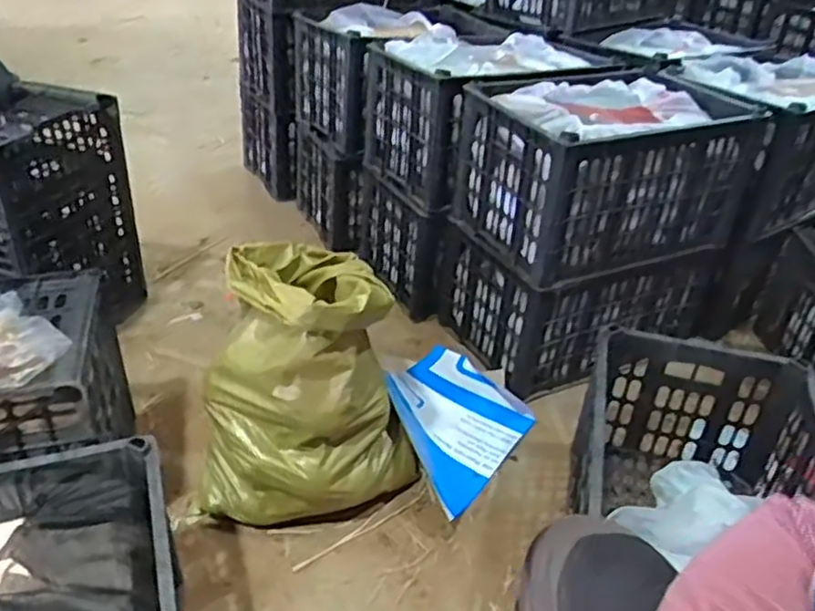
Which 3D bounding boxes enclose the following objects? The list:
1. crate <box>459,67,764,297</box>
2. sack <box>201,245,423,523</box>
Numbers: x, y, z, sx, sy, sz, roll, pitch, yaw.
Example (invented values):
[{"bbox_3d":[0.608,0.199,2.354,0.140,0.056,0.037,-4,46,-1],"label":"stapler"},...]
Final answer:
[{"bbox_3d":[0.441,-0.285,1.488,0.621,0.312,0.344,-10,37,-22],"label":"crate"},{"bbox_3d":[-0.167,0.101,1.158,0.343,0.381,0.326,-2,35,-11],"label":"sack"}]

